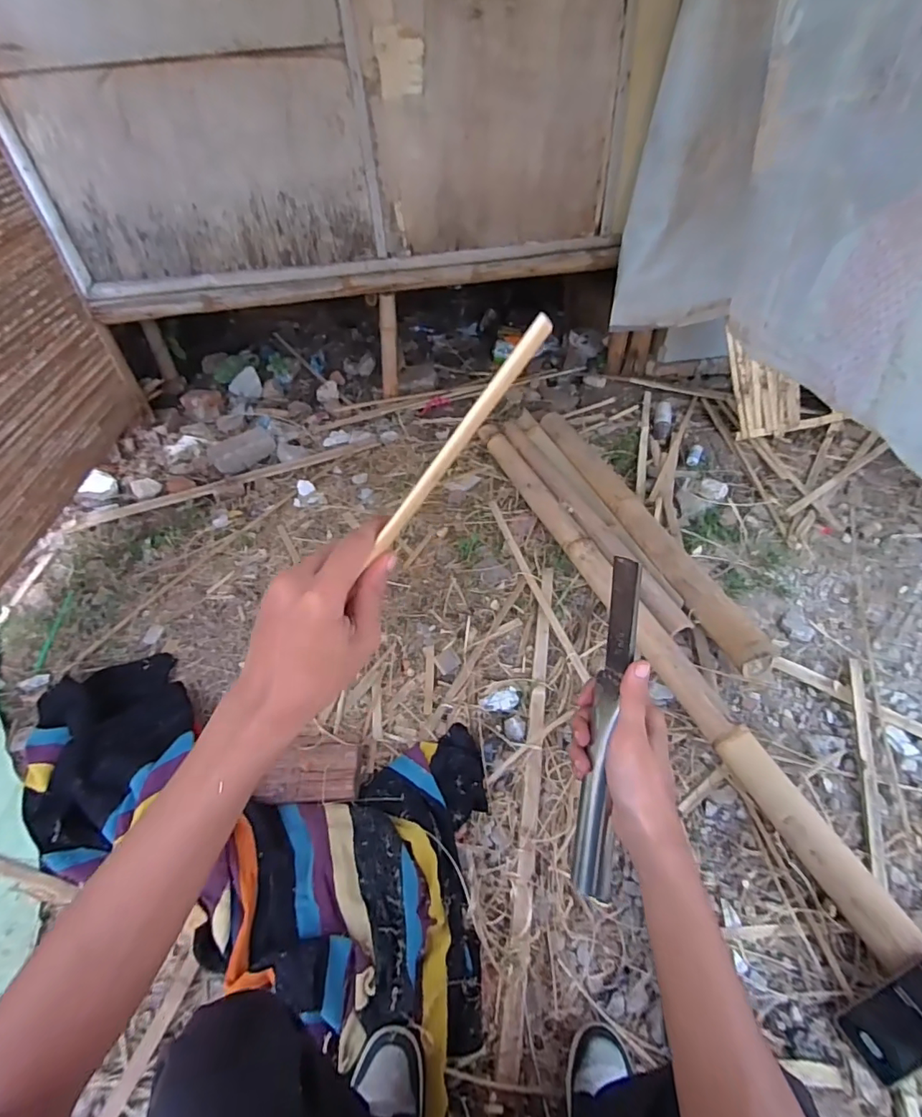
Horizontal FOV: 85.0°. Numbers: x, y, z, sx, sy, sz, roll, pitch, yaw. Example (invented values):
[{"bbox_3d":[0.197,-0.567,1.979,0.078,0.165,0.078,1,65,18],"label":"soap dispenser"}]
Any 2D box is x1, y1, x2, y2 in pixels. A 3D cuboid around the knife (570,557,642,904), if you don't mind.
[{"bbox_3d":[0.114,0.137,0.389,0.029,0.273,0.026,5,9,8],"label":"knife"}]

